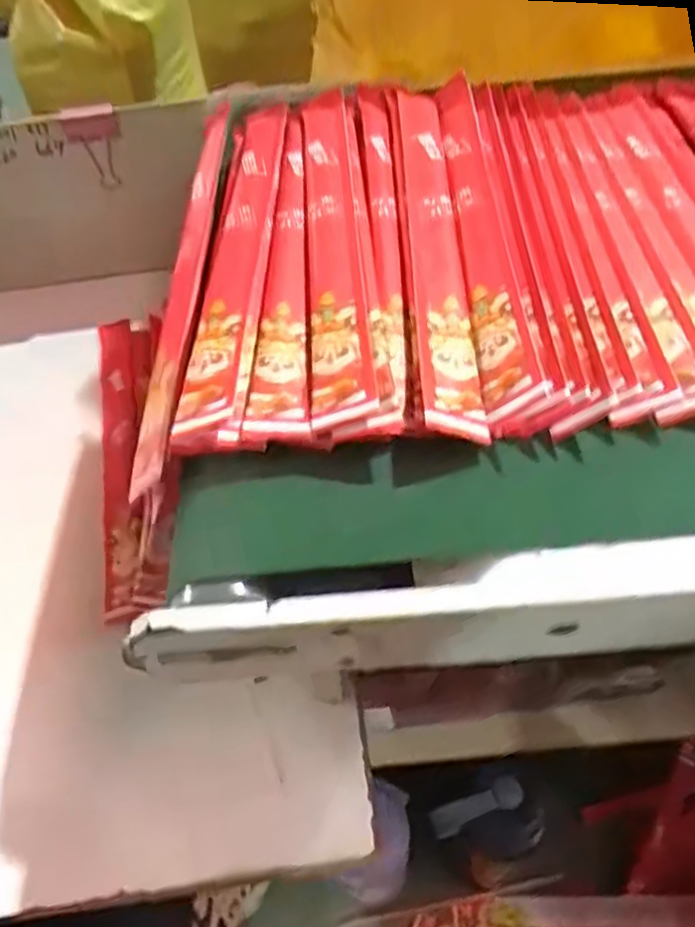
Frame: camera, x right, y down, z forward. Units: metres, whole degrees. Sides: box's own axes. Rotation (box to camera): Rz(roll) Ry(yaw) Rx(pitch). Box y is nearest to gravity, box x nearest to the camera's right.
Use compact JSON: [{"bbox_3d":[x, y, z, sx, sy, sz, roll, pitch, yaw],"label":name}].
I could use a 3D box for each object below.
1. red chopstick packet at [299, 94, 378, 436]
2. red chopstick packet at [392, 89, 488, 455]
[{"bbox_3d":[-0.010,-0.133,0.370,0.027,0.015,0.288,-4,50,-1],"label":"red chopstick packet"},{"bbox_3d":[0.043,-0.122,0.355,0.028,0.007,0.265,3,55,-6],"label":"red chopstick packet"}]

